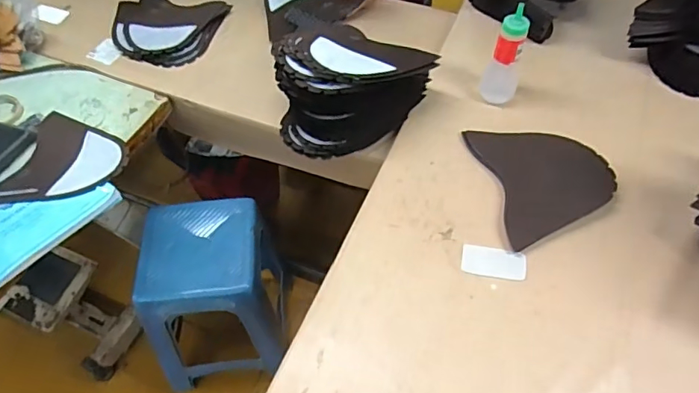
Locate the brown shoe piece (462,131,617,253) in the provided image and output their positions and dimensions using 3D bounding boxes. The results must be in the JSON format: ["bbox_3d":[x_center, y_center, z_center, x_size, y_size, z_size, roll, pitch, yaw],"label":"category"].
[{"bbox_3d":[0.346,-0.037,0.904,0.209,0.013,0.241,-11,55,-5],"label":"brown shoe piece"}]

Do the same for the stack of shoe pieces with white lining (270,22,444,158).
[{"bbox_3d":[-0.005,-0.213,0.958,0.232,0.162,0.246,28,61,21],"label":"stack of shoe pieces with white lining"}]

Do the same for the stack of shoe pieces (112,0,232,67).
[{"bbox_3d":[-0.443,-0.404,1.232,0.254,0.029,0.246,4,53,5],"label":"stack of shoe pieces"}]

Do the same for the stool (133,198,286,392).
[{"bbox_3d":[-0.343,0.272,1.333,0.284,0.437,0.349,-7,53,-3],"label":"stool"}]

